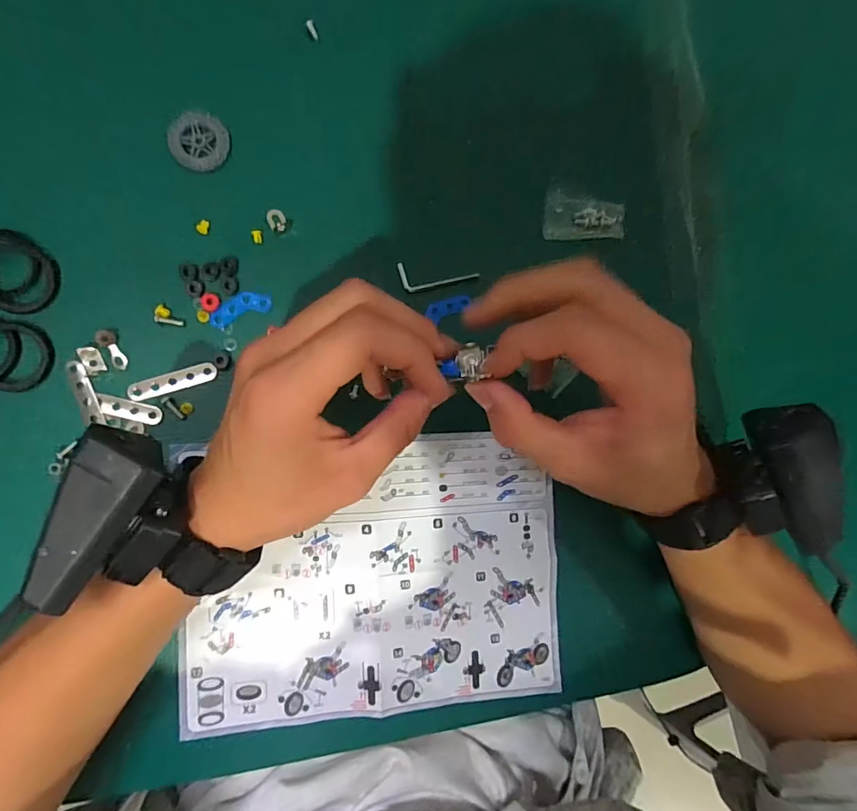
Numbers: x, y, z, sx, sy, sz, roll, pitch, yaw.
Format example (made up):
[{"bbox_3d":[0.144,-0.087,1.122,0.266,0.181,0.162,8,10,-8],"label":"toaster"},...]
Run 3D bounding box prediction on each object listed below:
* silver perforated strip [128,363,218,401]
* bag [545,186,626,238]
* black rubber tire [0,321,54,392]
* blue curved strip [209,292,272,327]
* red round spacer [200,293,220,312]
[{"bbox_3d":[-0.149,-0.014,0.274,0.047,0.004,0.012,-20,81,-18],"label":"silver perforated strip"},{"bbox_3d":[0.105,-0.129,0.319,0.057,0.011,0.031,-4,88,-9],"label":"bag"},{"bbox_3d":[-0.231,-0.027,0.261,0.038,0.010,0.038,0,87,-9],"label":"black rubber tire"},{"bbox_3d":[-0.113,-0.059,0.280,0.036,0.004,0.015,-21,90,-9],"label":"blue curved strip"},{"bbox_3d":[-0.128,-0.061,0.275,0.010,0.004,0.010,0,87,-9],"label":"red round spacer"}]

